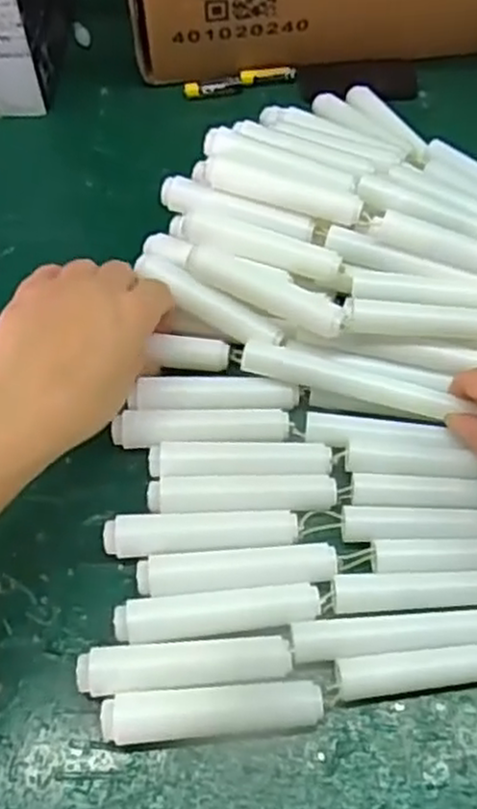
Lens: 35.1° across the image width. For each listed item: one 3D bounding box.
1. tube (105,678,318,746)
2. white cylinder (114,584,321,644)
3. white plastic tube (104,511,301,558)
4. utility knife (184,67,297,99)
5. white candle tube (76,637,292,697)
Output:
[{"bbox_3d":[-0.010,0.127,0.309,0.087,0.018,0.018,-4,56,-2],"label":"tube"},{"bbox_3d":[-0.009,0.091,0.329,0.088,0.014,0.018,-6,57,-4],"label":"white cylinder"},{"bbox_3d":[-0.017,0.060,0.352,0.088,0.017,0.020,-4,56,-2],"label":"white plastic tube"},{"bbox_3d":[0.001,-0.236,0.552,0.082,0.009,0.014,-12,57,-7],"label":"utility knife"},{"bbox_3d":[-0.022,0.110,0.319,0.088,0.017,0.019,-4,57,-3],"label":"white candle tube"}]

